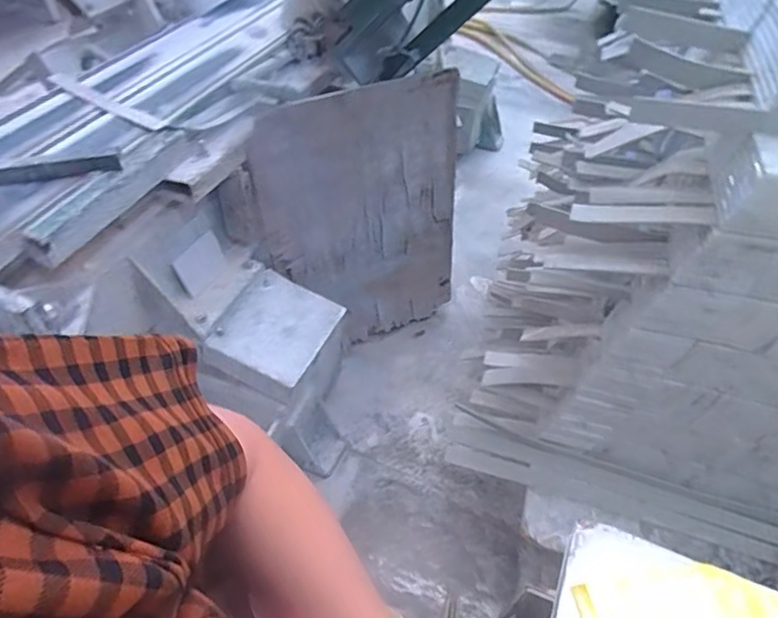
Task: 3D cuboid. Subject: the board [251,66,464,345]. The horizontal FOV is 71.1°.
[{"bbox_3d":[-0.046,-0.215,1.461,0.554,0.744,0.032,-24,44,-15],"label":"board"}]

